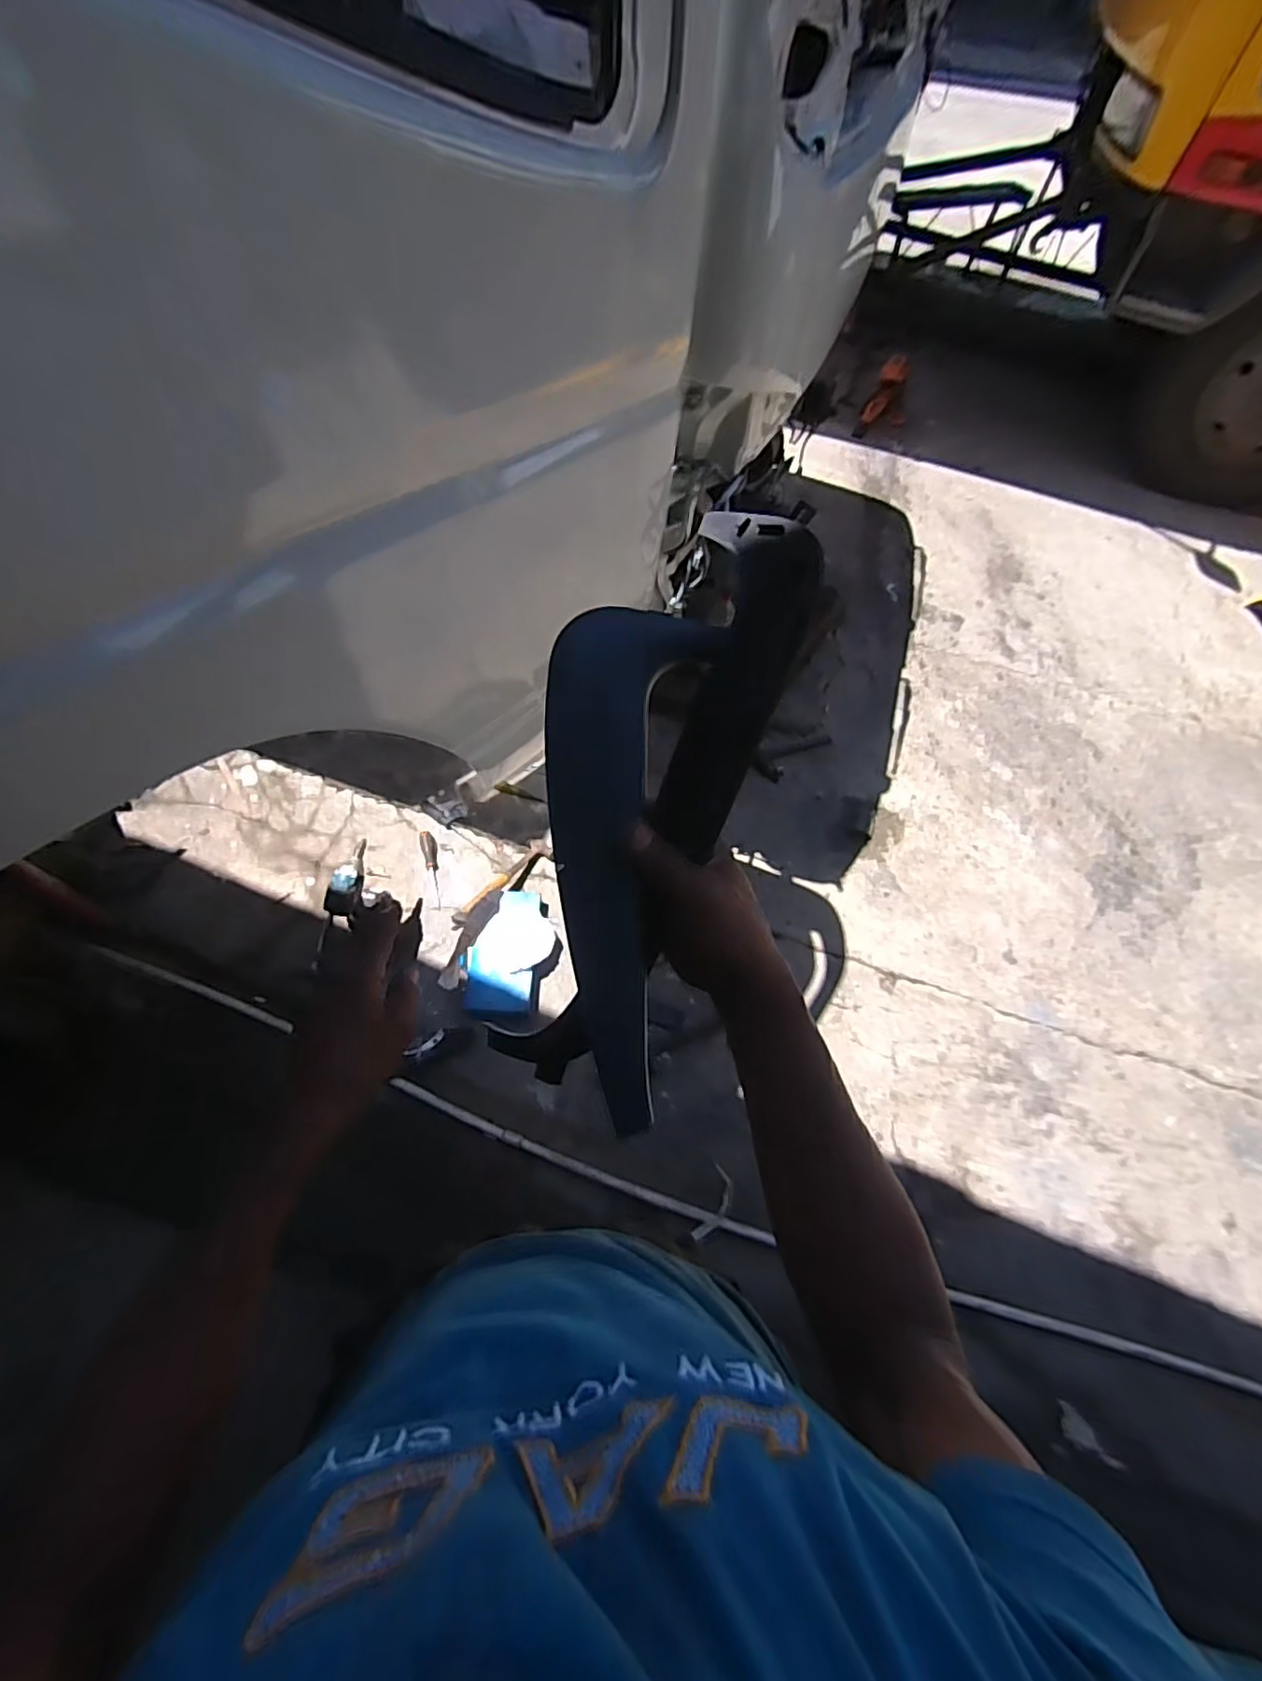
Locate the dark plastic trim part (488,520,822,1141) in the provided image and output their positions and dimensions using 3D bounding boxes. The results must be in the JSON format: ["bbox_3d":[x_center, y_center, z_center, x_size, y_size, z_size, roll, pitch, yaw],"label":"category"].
[{"bbox_3d":[0.001,-0.024,0.390,0.145,0.072,0.364,14,88,7],"label":"dark plastic trim part"}]

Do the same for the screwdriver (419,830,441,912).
[{"bbox_3d":[-0.524,0.071,1.634,0.039,0.028,0.226,-17,63,-13],"label":"screwdriver"}]

